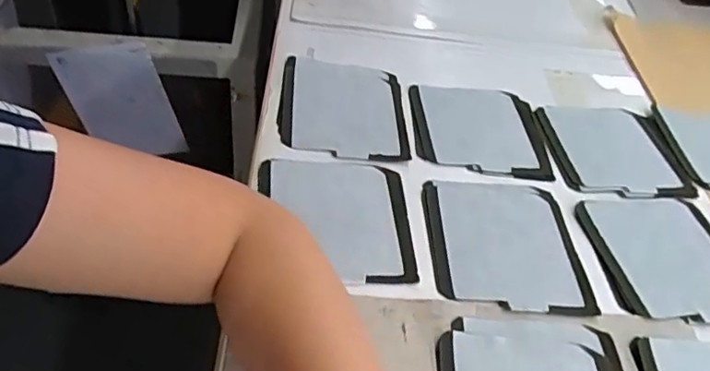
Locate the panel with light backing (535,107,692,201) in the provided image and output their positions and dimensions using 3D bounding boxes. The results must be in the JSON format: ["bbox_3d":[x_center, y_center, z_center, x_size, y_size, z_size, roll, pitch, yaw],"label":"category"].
[{"bbox_3d":[0.279,-0.041,0.645,0.141,0.006,0.144,2,44,-4],"label":"panel with light backing"}]

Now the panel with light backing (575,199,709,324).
[{"bbox_3d":[0.285,0.061,0.534,0.130,0.008,0.141,-2,45,-8],"label":"panel with light backing"}]

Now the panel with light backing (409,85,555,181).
[{"bbox_3d":[0.132,-0.062,0.640,0.137,0.015,0.134,3,44,-3],"label":"panel with light backing"}]

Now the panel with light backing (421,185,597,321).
[{"bbox_3d":[0.134,0.050,0.528,0.135,0.011,0.144,3,44,-3],"label":"panel with light backing"}]

